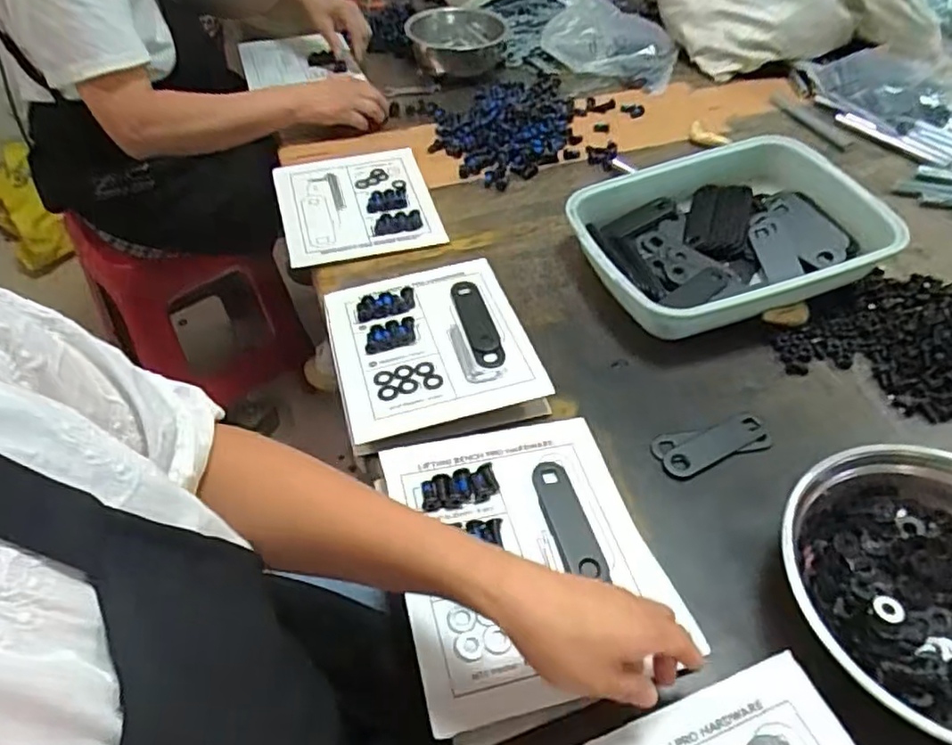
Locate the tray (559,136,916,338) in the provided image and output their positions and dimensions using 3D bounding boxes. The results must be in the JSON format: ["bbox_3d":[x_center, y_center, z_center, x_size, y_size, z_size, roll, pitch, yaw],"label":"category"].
[{"bbox_3d":[0.282,-0.154,0.741,0.328,0.072,0.236,-15,49,-13],"label":"tray"}]

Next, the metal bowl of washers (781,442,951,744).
[{"bbox_3d":[0.332,0.157,0.464,0.192,0.069,0.211,0,47,0],"label":"metal bowl of washers"}]

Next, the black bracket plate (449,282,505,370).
[{"bbox_3d":[0.001,-0.053,0.669,0.031,0.005,0.125,-11,48,-10],"label":"black bracket plate"}]

